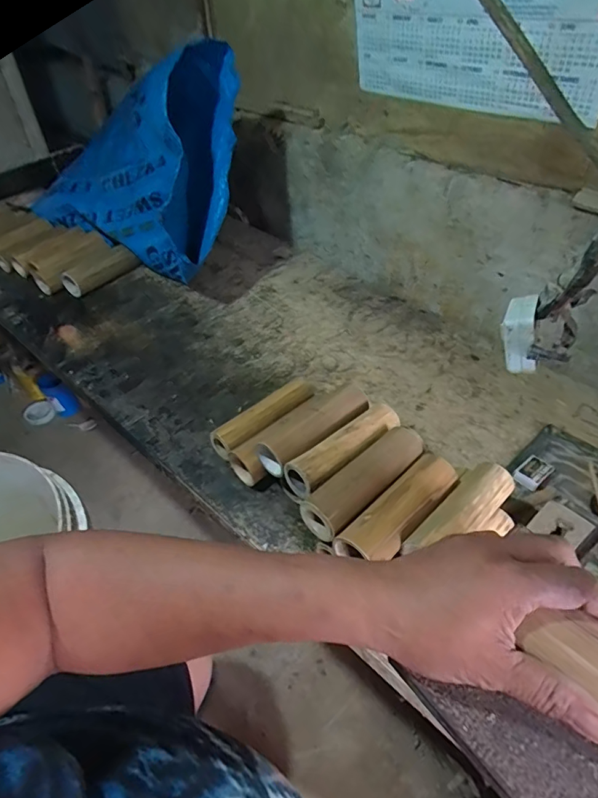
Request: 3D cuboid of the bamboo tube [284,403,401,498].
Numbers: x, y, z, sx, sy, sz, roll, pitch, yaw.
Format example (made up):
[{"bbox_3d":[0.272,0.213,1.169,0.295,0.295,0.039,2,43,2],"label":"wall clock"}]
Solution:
[{"bbox_3d":[0.065,0.067,0.609,0.182,0.049,0.055,-30,53,-27],"label":"bamboo tube"}]

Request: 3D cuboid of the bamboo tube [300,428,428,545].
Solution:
[{"bbox_3d":[0.086,0.097,0.564,0.196,0.047,0.056,-35,55,-30],"label":"bamboo tube"}]

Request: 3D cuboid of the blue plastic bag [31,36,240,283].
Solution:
[{"bbox_3d":[-0.331,-0.509,0.957,0.519,0.395,0.230,16,47,15],"label":"blue plastic bag"}]

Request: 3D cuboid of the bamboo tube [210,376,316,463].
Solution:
[{"bbox_3d":[-0.050,0.031,0.715,0.196,0.055,0.055,-32,54,-29],"label":"bamboo tube"}]

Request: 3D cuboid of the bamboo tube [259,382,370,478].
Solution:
[{"bbox_3d":[0.024,0.041,0.651,0.180,0.054,0.068,-30,53,-27],"label":"bamboo tube"}]

